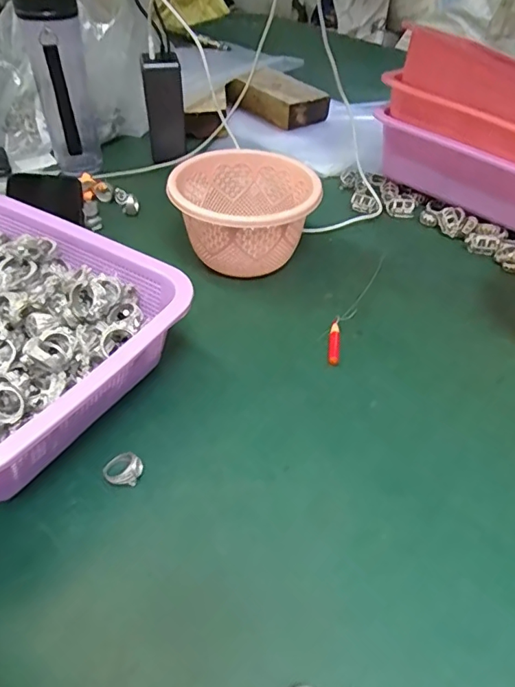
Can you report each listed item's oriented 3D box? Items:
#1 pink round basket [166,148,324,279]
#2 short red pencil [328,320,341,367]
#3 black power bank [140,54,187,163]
[{"bbox_3d":[-0.011,-0.131,0.530,0.141,0.096,0.140,0,45,0],"label":"pink round basket"},{"bbox_3d":[0.069,0.000,0.451,0.010,0.009,0.054,5,45,5],"label":"short red pencil"},{"bbox_3d":[-0.127,-0.319,0.682,0.048,0.130,0.029,-10,46,-11],"label":"black power bank"}]

